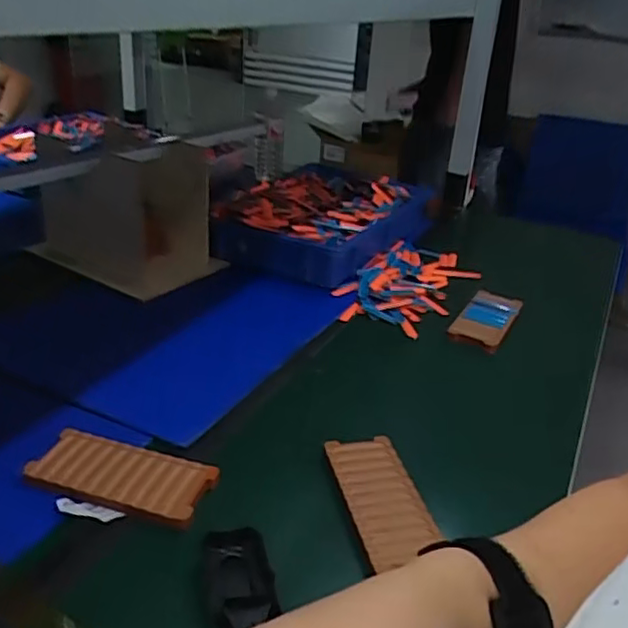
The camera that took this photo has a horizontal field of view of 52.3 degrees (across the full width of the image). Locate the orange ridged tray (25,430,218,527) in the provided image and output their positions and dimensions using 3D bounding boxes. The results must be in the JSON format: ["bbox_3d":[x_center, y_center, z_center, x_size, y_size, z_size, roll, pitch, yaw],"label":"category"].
[{"bbox_3d":[-0.185,0.155,0.620,0.172,0.012,0.077,12,28,16],"label":"orange ridged tray"}]

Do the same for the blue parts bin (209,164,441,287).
[{"bbox_3d":[0.017,-0.186,1.196,0.291,0.089,0.441,18,31,26],"label":"blue parts bin"}]

